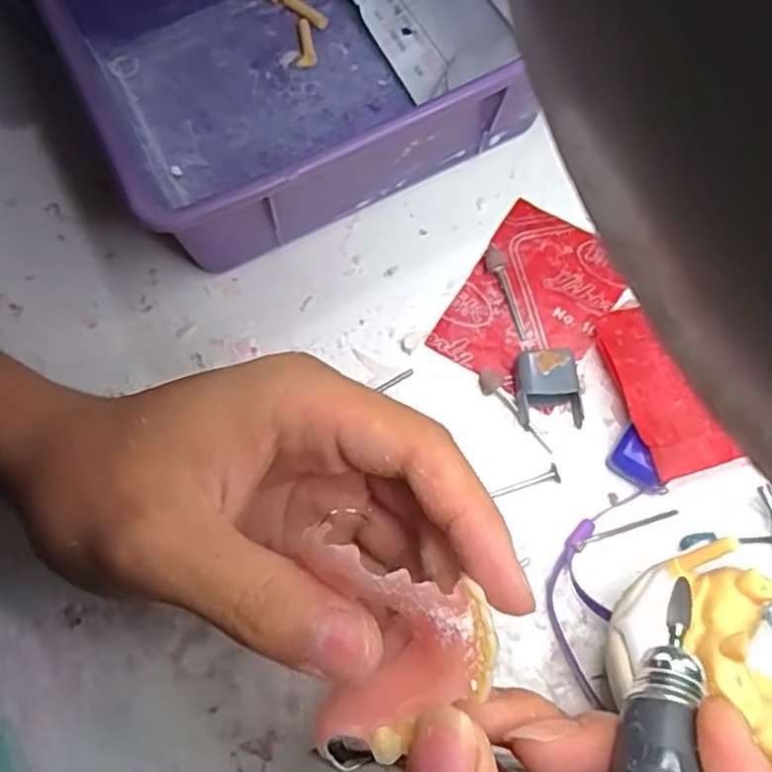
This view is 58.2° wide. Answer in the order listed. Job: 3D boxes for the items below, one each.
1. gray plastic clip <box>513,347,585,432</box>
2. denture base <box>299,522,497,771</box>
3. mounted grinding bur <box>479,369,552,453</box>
[{"bbox_3d":[0.063,0.002,0.273,0.025,0.017,0.029,-6,71,-1],"label":"gray plastic clip"},{"bbox_3d":[0.003,0.058,0.156,0.040,0.021,0.049,-3,71,0],"label":"denture base"},{"bbox_3d":[0.051,0.010,0.275,0.007,0.009,0.040,-36,74,-10],"label":"mounted grinding bur"}]

